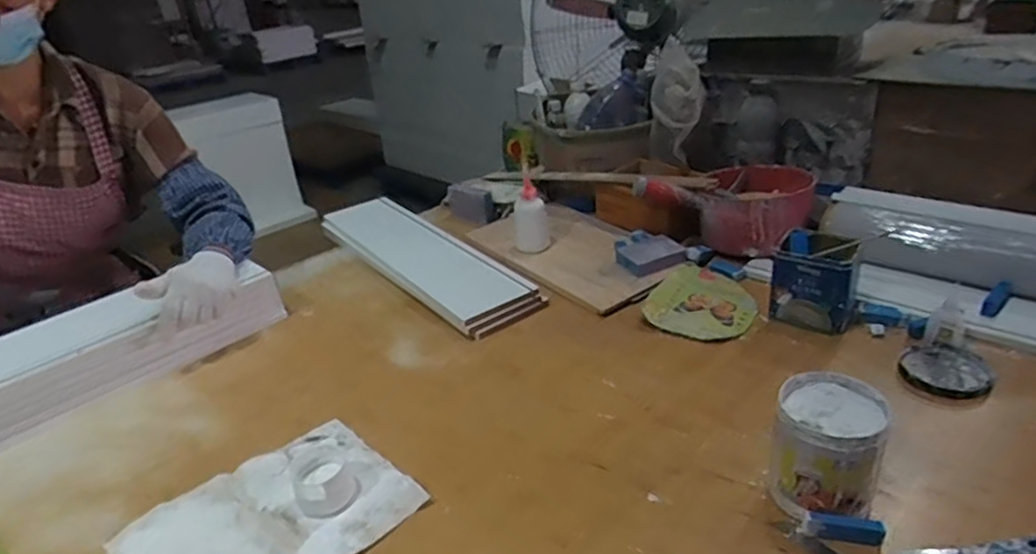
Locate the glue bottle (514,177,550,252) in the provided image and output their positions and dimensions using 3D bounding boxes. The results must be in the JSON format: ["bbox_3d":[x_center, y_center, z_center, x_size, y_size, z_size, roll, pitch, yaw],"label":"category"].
[{"bbox_3d":[0.025,-0.113,1.177,0.064,0.115,0.061,-6,29,-2],"label":"glue bottle"}]

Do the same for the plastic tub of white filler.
[{"bbox_3d":[0.302,0.169,0.644,0.097,0.110,0.102,7,31,21],"label":"plastic tub of white filler"}]

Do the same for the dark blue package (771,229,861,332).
[{"bbox_3d":[0.428,0.004,0.943,0.109,0.106,0.106,8,31,22],"label":"dark blue package"}]

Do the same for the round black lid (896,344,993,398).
[{"bbox_3d":[0.530,0.114,0.809,0.102,0.008,0.098,4,30,16],"label":"round black lid"}]

